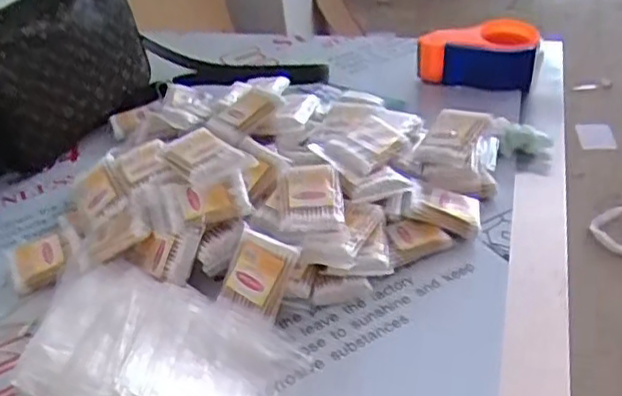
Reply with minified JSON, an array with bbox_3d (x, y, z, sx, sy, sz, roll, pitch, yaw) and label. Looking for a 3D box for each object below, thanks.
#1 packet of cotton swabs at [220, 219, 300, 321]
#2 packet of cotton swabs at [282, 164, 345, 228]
[{"bbox_3d":[-0.045,0.065,0.590,0.052,0.067,0.014,19,1,5],"label":"packet of cotton swabs"},{"bbox_3d":[0.000,-0.001,0.628,0.058,0.015,0.078,-5,49,-2],"label":"packet of cotton swabs"}]

